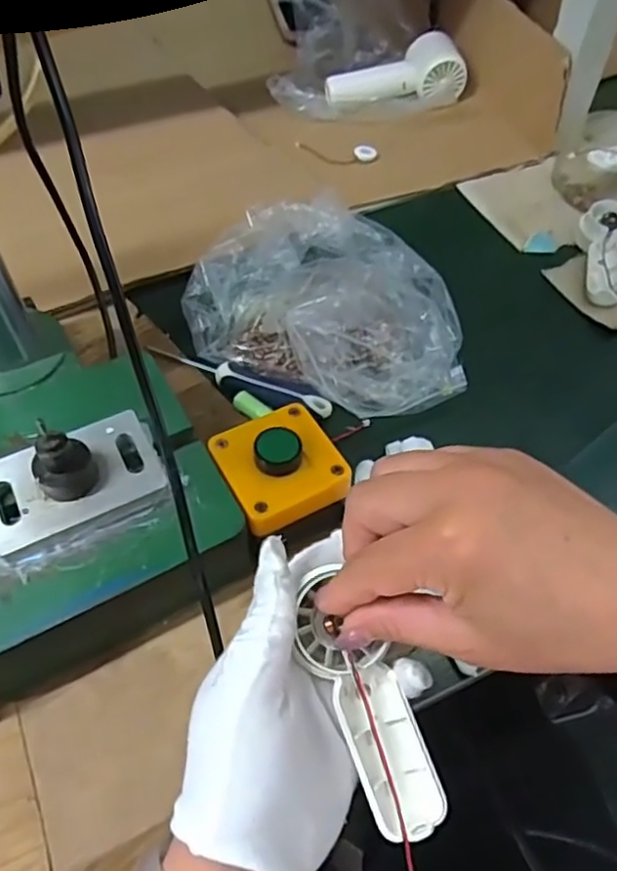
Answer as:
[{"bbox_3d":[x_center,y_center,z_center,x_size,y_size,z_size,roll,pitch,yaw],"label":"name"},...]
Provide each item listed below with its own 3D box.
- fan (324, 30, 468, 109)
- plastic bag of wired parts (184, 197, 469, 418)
[{"bbox_3d":[0.094,-0.394,0.713,0.151,0.045,0.065,-7,54,-6],"label":"fan"},{"bbox_3d":[0.013,-0.103,0.502,0.211,0.054,0.179,9,54,5],"label":"plastic bag of wired parts"}]

